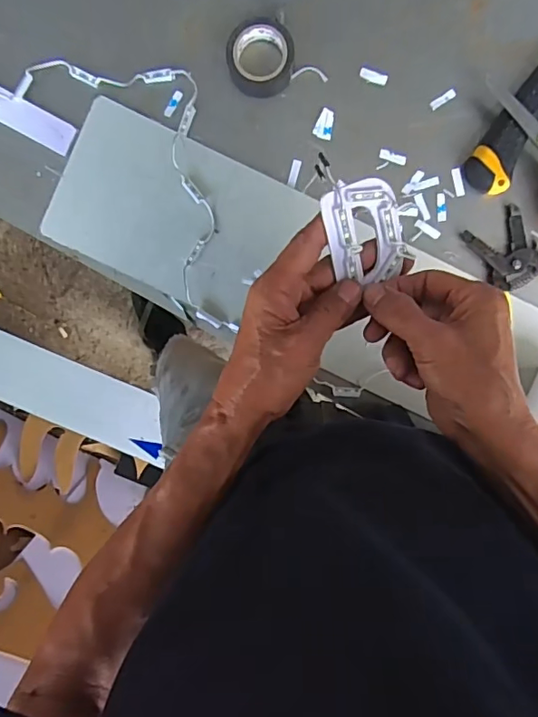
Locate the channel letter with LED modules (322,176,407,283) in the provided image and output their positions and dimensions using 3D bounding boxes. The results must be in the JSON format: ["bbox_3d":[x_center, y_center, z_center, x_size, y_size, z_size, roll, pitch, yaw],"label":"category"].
[{"bbox_3d":[0.065,-0.083,0.351,0.049,0.007,0.072,-21,122,-6],"label":"channel letter with LED modules"}]

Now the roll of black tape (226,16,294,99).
[{"bbox_3d":[-0.007,-0.269,0.468,0.058,0.016,0.062,0,95,1],"label":"roll of black tape"}]

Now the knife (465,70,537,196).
[{"bbox_3d":[0.232,-0.227,0.469,0.038,0.020,0.166,30,95,-2],"label":"knife"}]

